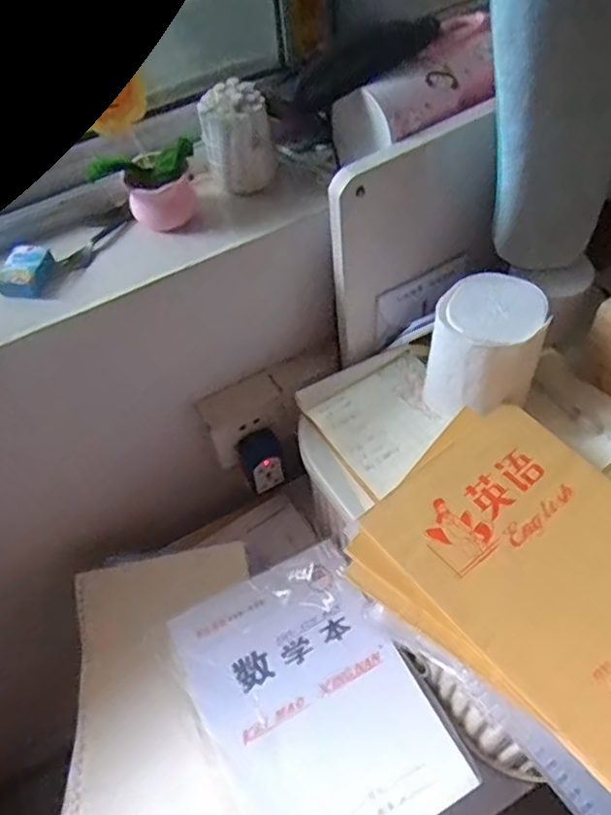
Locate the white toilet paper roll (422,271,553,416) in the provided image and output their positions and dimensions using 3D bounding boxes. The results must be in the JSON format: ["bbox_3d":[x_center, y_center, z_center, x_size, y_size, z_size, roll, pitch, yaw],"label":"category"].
[{"bbox_3d":[0.163,-0.049,0.556,0.090,0.114,0.089,-3,54,3],"label":"white toilet paper roll"}]

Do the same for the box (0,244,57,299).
[{"bbox_3d":[-0.229,-0.111,0.503,0.034,0.019,0.045,7,55,10],"label":"box"}]

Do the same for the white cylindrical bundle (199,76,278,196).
[{"bbox_3d":[-0.059,-0.231,0.542,0.059,0.089,0.045,-28,56,-15],"label":"white cylindrical bundle"}]

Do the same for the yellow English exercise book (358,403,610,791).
[{"bbox_3d":[0.193,0.119,0.465,0.186,0.011,0.264,-35,60,-21],"label":"yellow English exercise book"}]

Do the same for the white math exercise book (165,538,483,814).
[{"bbox_3d":[0.005,0.265,0.563,0.184,0.012,0.253,-26,58,-14],"label":"white math exercise book"}]

